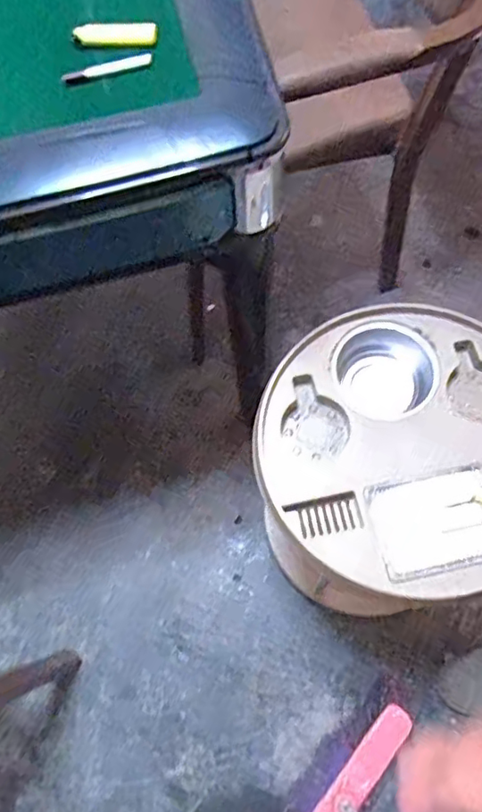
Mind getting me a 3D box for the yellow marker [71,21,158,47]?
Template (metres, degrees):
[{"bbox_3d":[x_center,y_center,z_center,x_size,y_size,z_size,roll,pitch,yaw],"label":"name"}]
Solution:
[{"bbox_3d":[-0.123,-0.359,0.552,0.080,0.013,0.022,3,68,3],"label":"yellow marker"}]

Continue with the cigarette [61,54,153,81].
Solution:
[{"bbox_3d":[-0.127,-0.322,0.546,0.086,0.009,0.011,-15,70,-5],"label":"cigarette"}]

